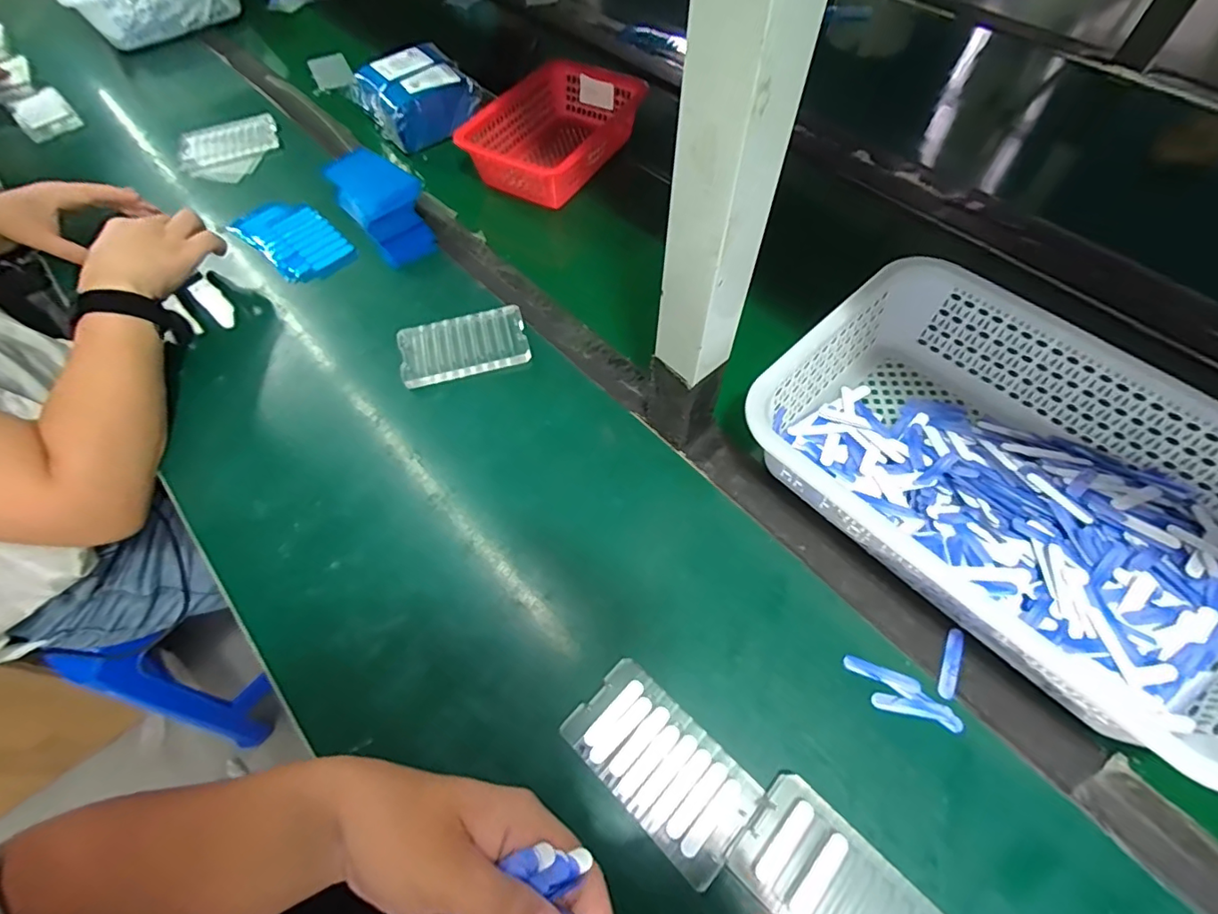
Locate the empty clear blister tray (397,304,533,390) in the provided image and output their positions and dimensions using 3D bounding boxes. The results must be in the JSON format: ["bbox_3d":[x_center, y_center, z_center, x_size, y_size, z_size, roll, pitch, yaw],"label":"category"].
[{"bbox_3d":[-0.142,-0.110,0.532,0.121,0.019,0.065,-12,60,-5],"label":"empty clear blister tray"}]

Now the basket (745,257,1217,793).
[{"bbox_3d":[0.306,0.015,0.415,0.253,0.082,0.357,-40,66,-20],"label":"basket"}]

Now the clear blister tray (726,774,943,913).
[{"bbox_3d":[0.136,0.257,0.316,0.122,0.011,0.066,39,67,22],"label":"clear blister tray"}]

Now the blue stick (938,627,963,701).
[{"bbox_3d":[0.241,0.145,0.382,0.010,0.004,0.050,24,63,15],"label":"blue stick"}]

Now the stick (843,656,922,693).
[{"bbox_3d":[0.191,0.151,0.379,0.051,0.004,0.011,17,61,12],"label":"stick"}]

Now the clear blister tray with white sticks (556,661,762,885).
[{"bbox_3d":[0.034,0.199,0.354,0.120,0.012,0.068,40,68,22],"label":"clear blister tray with white sticks"}]

